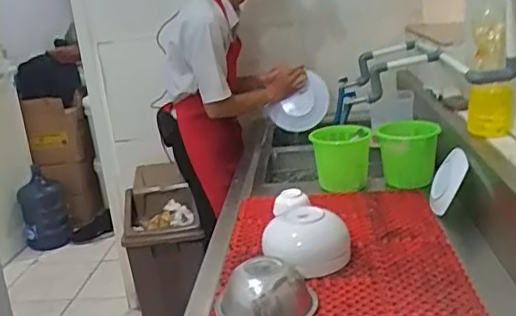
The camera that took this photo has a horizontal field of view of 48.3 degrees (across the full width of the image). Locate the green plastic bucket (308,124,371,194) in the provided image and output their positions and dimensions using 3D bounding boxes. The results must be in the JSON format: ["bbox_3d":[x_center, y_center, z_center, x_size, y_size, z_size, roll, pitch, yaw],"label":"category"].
[{"bbox_3d":[0.217,-0.005,1.523,0.141,0.145,0.143,-5,17,2],"label":"green plastic bucket"}]

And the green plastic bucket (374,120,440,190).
[{"bbox_3d":[0.388,-0.012,1.503,0.151,0.141,0.127,-2,17,11],"label":"green plastic bucket"}]

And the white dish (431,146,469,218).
[{"bbox_3d":[0.429,0.052,1.304,0.017,0.122,0.132,26,35,-10],"label":"white dish"}]

